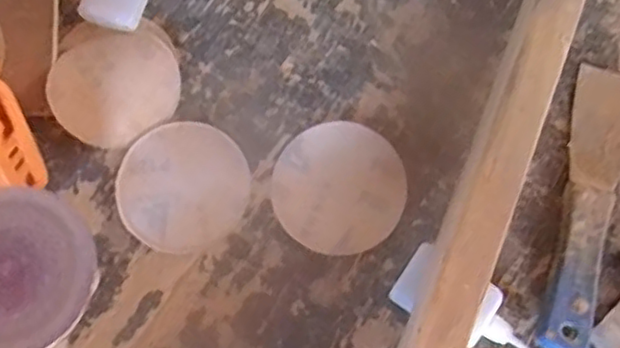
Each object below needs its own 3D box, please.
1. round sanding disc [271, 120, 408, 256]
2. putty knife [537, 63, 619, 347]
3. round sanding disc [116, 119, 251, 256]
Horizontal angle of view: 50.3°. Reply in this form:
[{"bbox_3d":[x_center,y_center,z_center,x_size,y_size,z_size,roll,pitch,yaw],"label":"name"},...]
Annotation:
[{"bbox_3d":[0.021,0.009,0.474,0.093,0.004,0.093,0,75,0],"label":"round sanding disc"},{"bbox_3d":[0.199,0.020,0.459,0.046,0.023,0.213,16,76,4],"label":"putty knife"},{"bbox_3d":[-0.092,0.009,0.478,0.091,0.005,0.092,0,75,0],"label":"round sanding disc"}]

